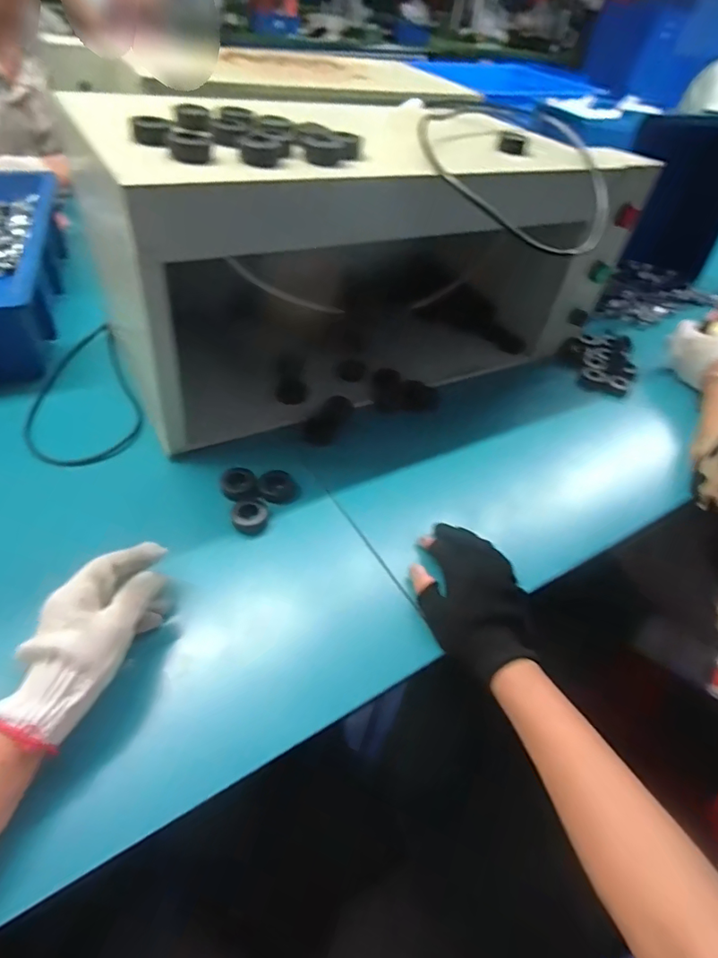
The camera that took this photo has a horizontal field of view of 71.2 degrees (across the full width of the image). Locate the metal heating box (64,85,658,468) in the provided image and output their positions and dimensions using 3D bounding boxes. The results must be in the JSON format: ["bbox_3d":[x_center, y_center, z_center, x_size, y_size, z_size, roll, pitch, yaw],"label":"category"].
[{"bbox_3d":[0.035,-0.299,0.675,0.682,0.302,0.308,-21,52,-25],"label":"metal heating box"}]

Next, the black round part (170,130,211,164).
[{"bbox_3d":[-0.146,-0.289,0.435,0.032,0.018,0.034,-5,47,-12],"label":"black round part"}]

